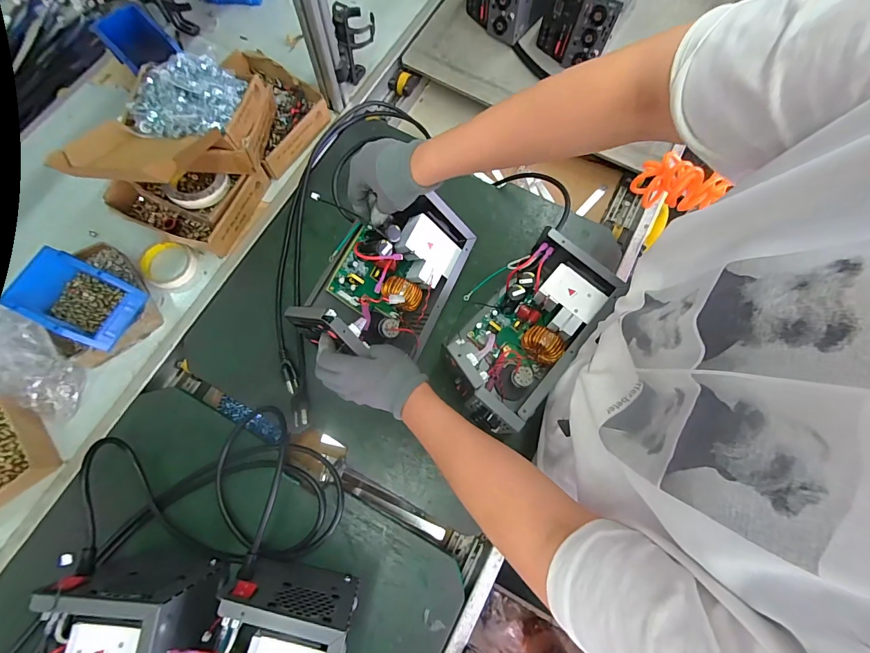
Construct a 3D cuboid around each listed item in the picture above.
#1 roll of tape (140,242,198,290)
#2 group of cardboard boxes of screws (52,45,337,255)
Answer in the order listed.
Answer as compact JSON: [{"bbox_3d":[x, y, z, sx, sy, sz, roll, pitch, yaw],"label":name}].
[{"bbox_3d":[-0.466,-0.107,0.676,0.084,0.019,0.082,0,74,-2],"label":"roll of tape"},{"bbox_3d":[-0.380,-0.347,0.656,0.229,0.200,0.399,26,75,6],"label":"group of cardboard boxes of screws"}]

